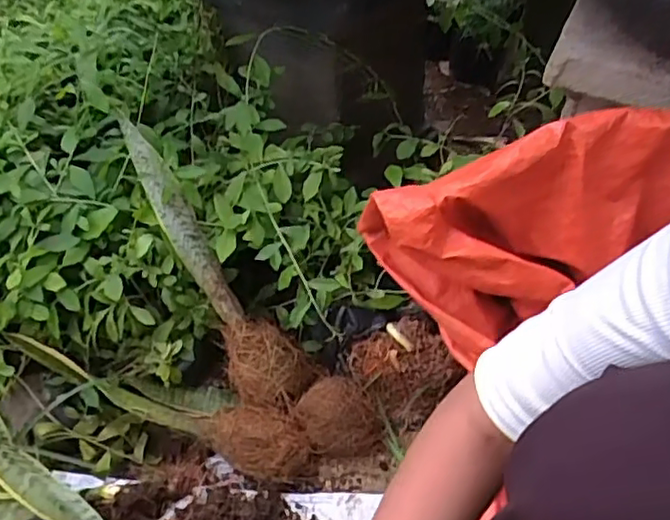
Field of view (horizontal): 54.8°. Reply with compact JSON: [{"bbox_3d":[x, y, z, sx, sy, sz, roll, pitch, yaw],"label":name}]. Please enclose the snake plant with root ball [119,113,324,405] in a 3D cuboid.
[{"bbox_3d":[-0.143,0.002,0.745,0.101,0.071,0.370,-34,96,-29],"label":"snake plant with root ball"}]

